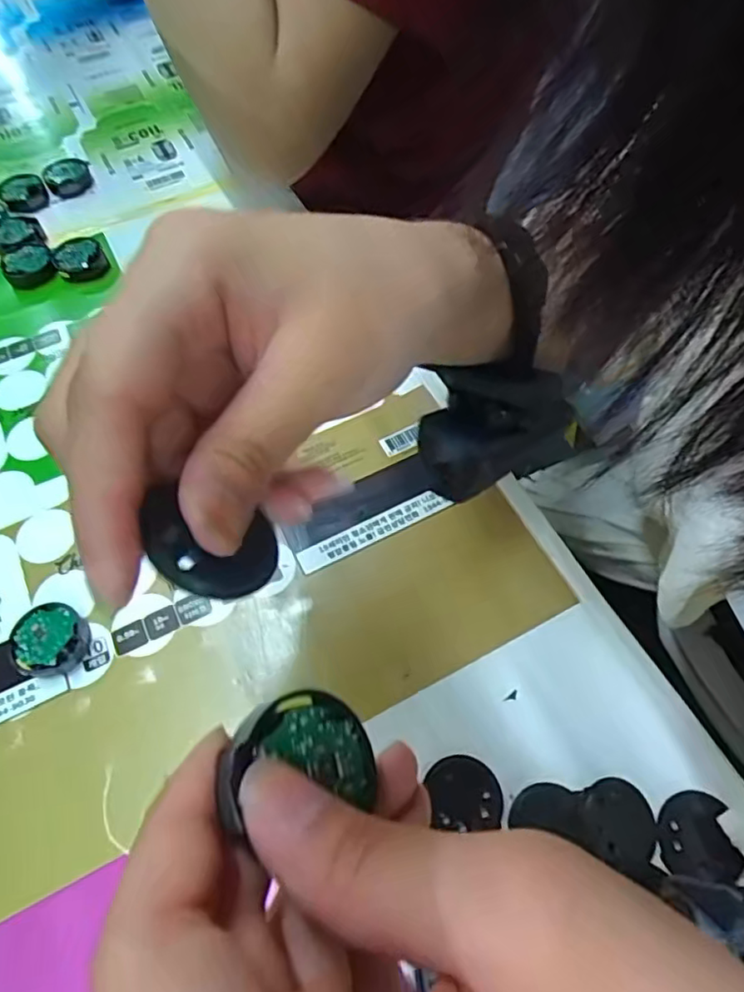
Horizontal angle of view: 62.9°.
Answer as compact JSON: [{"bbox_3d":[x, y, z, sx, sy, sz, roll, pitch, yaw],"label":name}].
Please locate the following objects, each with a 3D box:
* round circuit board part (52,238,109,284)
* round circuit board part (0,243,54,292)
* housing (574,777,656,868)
[{"bbox_3d":[-0.179,-0.146,0.372,0.028,0.007,0.033,-26,63,-12],"label":"round circuit board part"},{"bbox_3d":[-0.210,-0.141,0.370,0.029,0.008,0.034,-27,63,-13],"label":"round circuit board part"},{"bbox_3d":[0.088,0.116,0.218,0.028,0.007,0.026,-1,61,1],"label":"housing"}]

